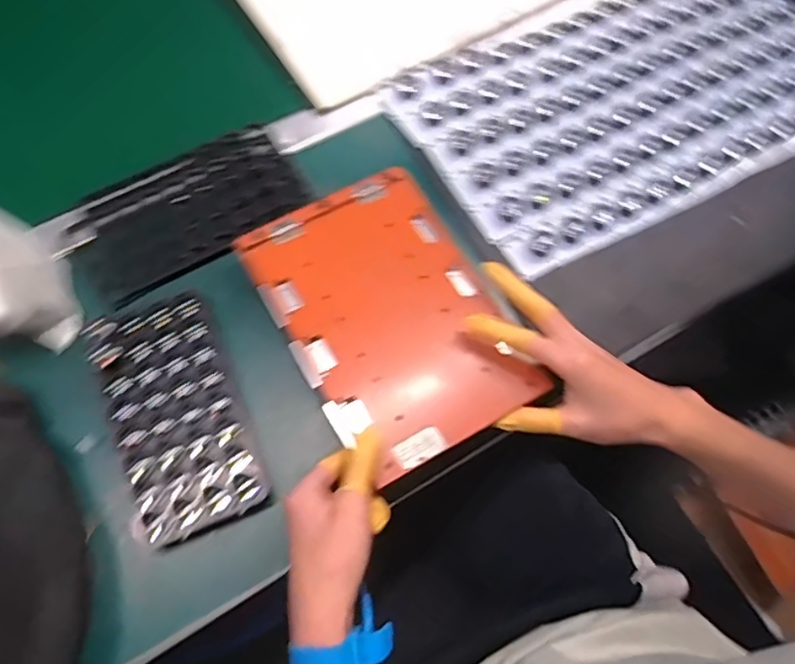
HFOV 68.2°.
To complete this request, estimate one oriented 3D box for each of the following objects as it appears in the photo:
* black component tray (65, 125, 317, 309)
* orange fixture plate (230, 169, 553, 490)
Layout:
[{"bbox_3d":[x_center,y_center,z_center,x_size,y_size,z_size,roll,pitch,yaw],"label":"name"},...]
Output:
[{"bbox_3d":[-0.201,-0.119,0.559,0.211,0.022,0.111,-30,73,-12],"label":"black component tray"},{"bbox_3d":[-0.007,-0.019,0.492,0.171,0.017,0.244,-28,73,-11],"label":"orange fixture plate"}]

